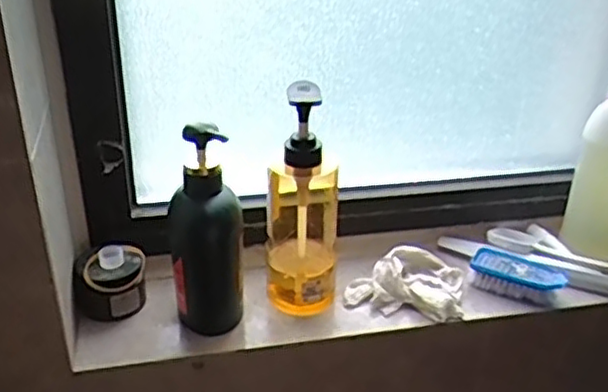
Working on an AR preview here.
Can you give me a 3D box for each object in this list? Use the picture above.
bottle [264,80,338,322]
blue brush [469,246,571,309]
[{"bbox_3d":[-0.001,-0.001,0.674,0.064,0.227,0.080,2,29,0],"label":"bottle"},{"bbox_3d":[0.224,0.083,0.729,0.093,0.028,0.053,18,33,26],"label":"blue brush"}]

